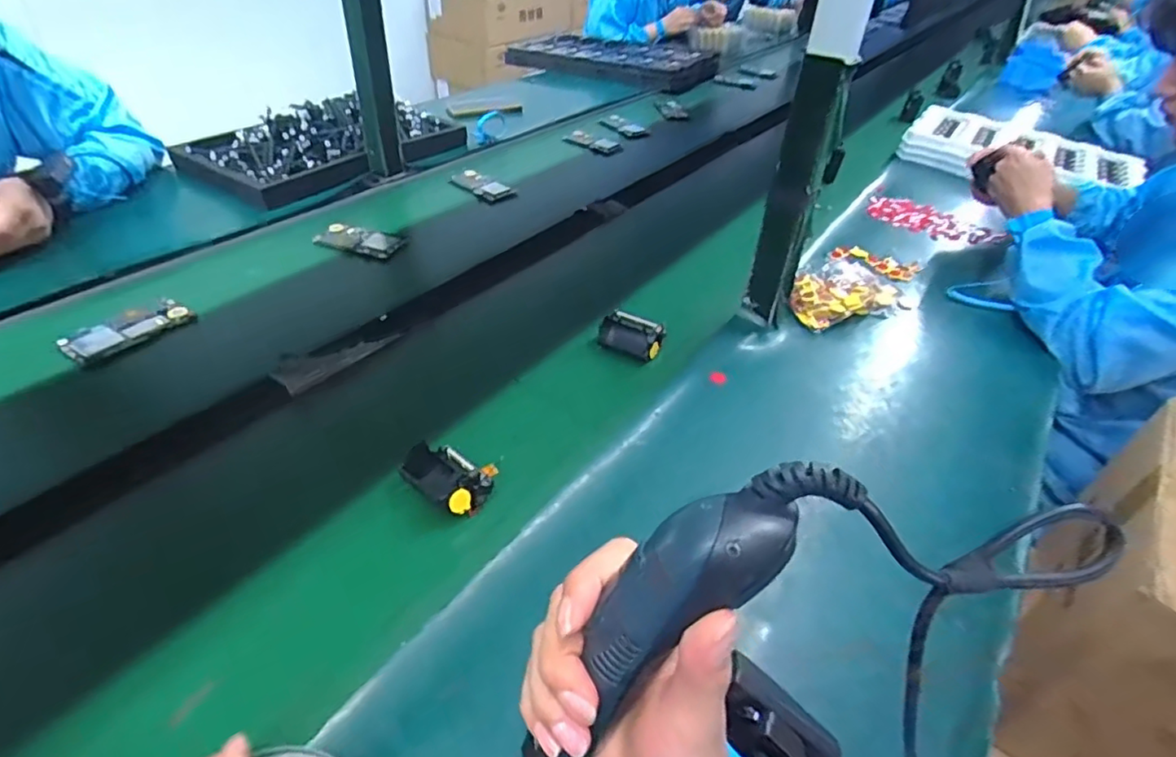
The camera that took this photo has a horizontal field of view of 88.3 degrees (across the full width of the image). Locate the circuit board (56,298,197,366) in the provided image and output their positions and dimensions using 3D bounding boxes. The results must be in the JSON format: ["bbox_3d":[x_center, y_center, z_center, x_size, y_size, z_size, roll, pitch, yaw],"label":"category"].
[{"bbox_3d":[-0.530,-0.057,0.697,0.059,0.008,0.123,29,46,25],"label":"circuit board"}]

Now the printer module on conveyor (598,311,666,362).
[{"bbox_3d":[0.051,-0.051,0.725,0.079,0.040,0.044,28,45,24],"label":"printer module on conveyor"}]

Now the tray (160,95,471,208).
[{"bbox_3d":[-0.466,-0.446,1.093,0.275,0.093,0.455,30,46,26],"label":"tray"}]

